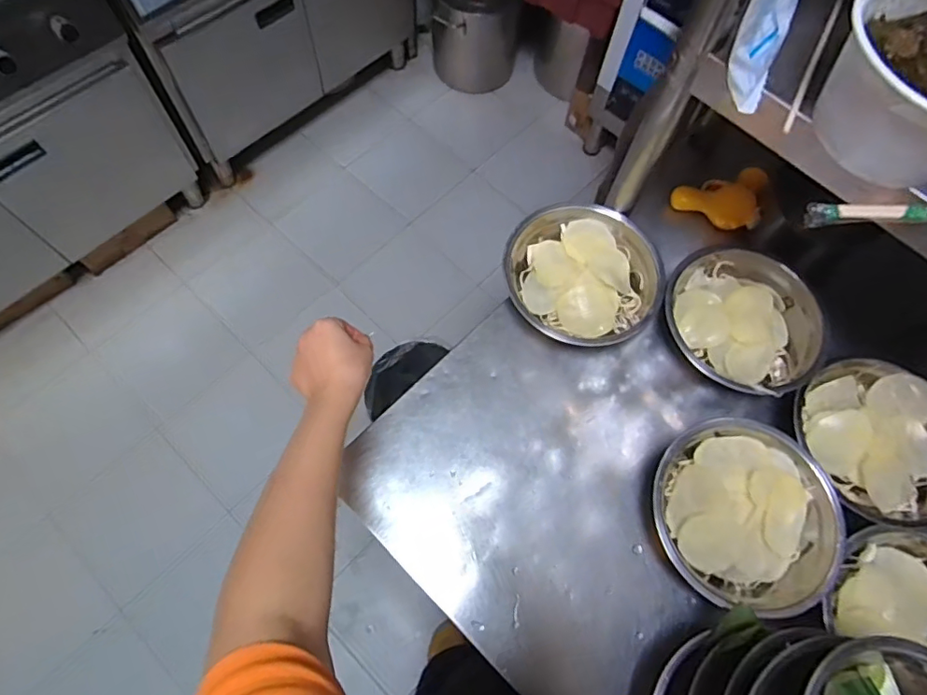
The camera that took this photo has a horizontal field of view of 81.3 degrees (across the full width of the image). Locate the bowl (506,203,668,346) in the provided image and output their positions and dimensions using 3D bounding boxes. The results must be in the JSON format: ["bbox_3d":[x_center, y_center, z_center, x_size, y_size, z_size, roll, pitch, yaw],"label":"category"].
[{"bbox_3d":[0.147,-0.088,0.684,0.194,0.074,0.177,17,68,4],"label":"bowl"}]

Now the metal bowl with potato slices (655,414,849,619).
[{"bbox_3d":[0.295,0.180,0.581,0.187,0.048,0.193,1,68,-2],"label":"metal bowl with potato slices"}]

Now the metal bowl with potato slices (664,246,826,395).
[{"bbox_3d":[0.343,-0.034,0.671,0.184,0.057,0.193,1,68,-2],"label":"metal bowl with potato slices"}]

